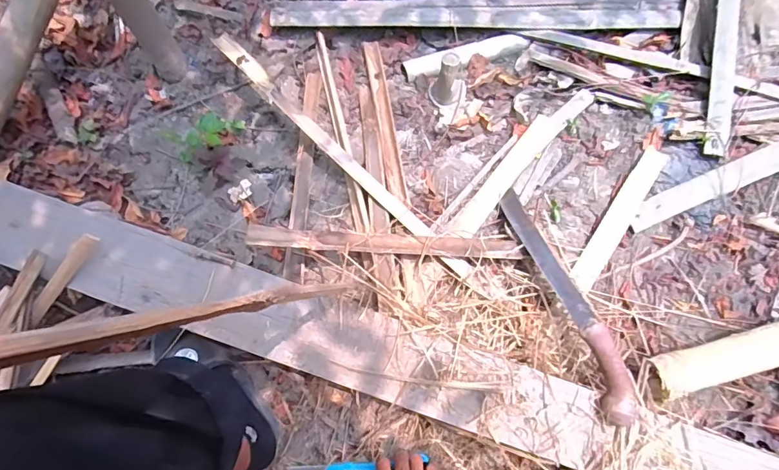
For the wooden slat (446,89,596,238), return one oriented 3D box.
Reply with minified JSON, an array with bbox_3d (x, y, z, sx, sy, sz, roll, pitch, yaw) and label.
[{"bbox_3d":[0.240,-0.143,0.817,0.053,0.015,0.412,38,69,18],"label":"wooden slat"}]

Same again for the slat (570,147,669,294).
[{"bbox_3d":[0.395,-0.032,0.771,0.042,0.012,0.305,35,74,10],"label":"slat"}]

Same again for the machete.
[{"bbox_3d":[0.250,0.077,0.665,0.048,0.029,0.393,-11,47,-5],"label":"machete"}]

